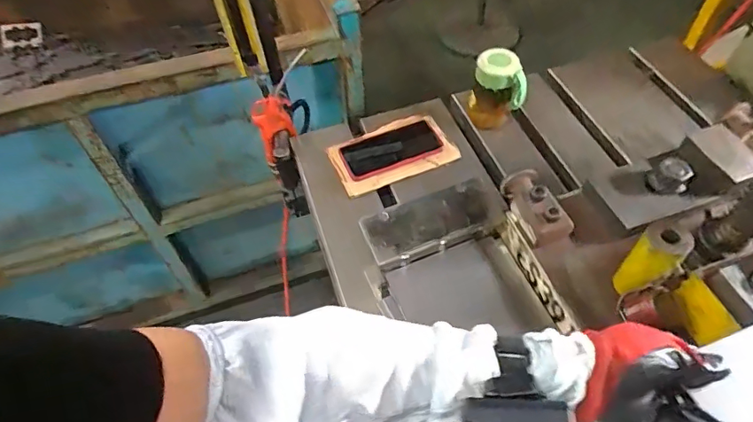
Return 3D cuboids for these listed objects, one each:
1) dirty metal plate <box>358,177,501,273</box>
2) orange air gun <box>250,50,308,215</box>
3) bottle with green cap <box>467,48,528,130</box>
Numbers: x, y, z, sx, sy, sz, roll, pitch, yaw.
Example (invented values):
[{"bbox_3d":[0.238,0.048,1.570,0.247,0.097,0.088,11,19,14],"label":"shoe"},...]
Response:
[{"bbox_3d":[0.066,0.014,0.596,0.158,0.022,0.073,-18,55,-9],"label":"dirty metal plate"},{"bbox_3d":[-0.159,-0.116,0.875,0.093,0.295,0.074,-5,29,0],"label":"orange air gun"},{"bbox_3d":[0.199,-0.195,0.825,0.065,0.129,0.072,-26,57,-15],"label":"bottle with green cap"}]

